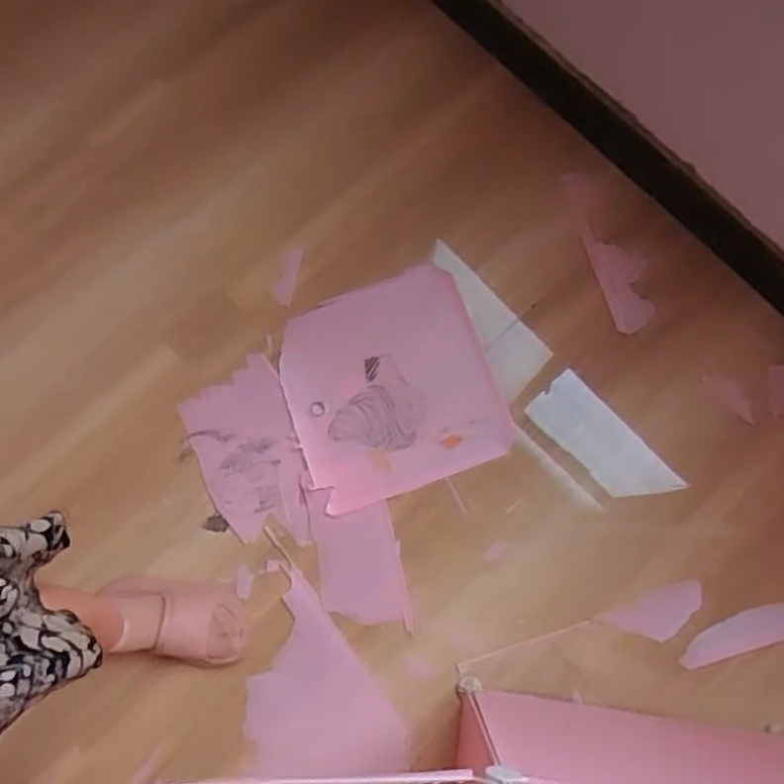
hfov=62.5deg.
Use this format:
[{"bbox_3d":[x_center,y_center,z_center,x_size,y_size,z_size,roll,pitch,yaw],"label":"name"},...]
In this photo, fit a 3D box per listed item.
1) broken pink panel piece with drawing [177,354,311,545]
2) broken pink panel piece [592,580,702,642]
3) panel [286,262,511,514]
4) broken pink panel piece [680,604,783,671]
[{"bbox_3d":[-0.228,0.105,1.044,0.163,0.012,0.293,-22,78,-5],"label":"broken pink panel piece with drawing"},{"bbox_3d":[0.406,0.349,1.000,0.167,0.004,0.068,-20,78,-4],"label":"broken pink panel piece"},{"bbox_3d":[-0.004,-0.009,1.066,0.327,0.020,0.339,-20,78,-4],"label":"panel"},{"bbox_3d":[0.590,0.358,0.990,0.305,0.010,0.057,-14,78,-3],"label":"broken pink panel piece"}]

